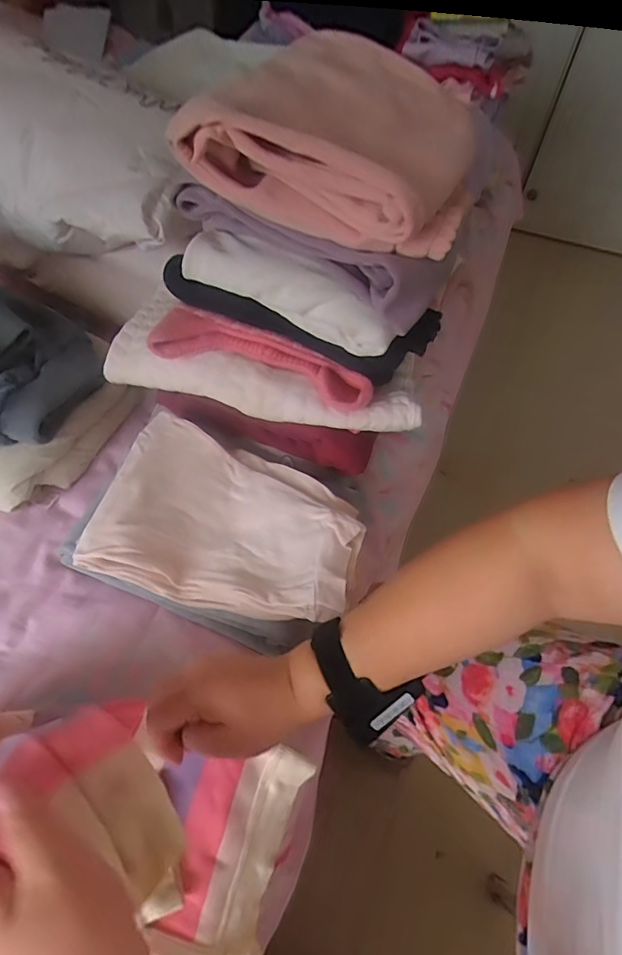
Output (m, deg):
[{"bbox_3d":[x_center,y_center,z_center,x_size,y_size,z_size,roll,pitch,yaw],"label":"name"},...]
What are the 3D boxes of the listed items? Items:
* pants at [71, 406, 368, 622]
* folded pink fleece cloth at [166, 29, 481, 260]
[{"bbox_3d":[-0.072,0.039,0.473,0.233,0.041,0.160,15,56,6],"label":"pants"},{"bbox_3d":[0.027,-0.248,0.378,0.193,0.082,0.185,13,56,5],"label":"folded pink fleece cloth"}]

